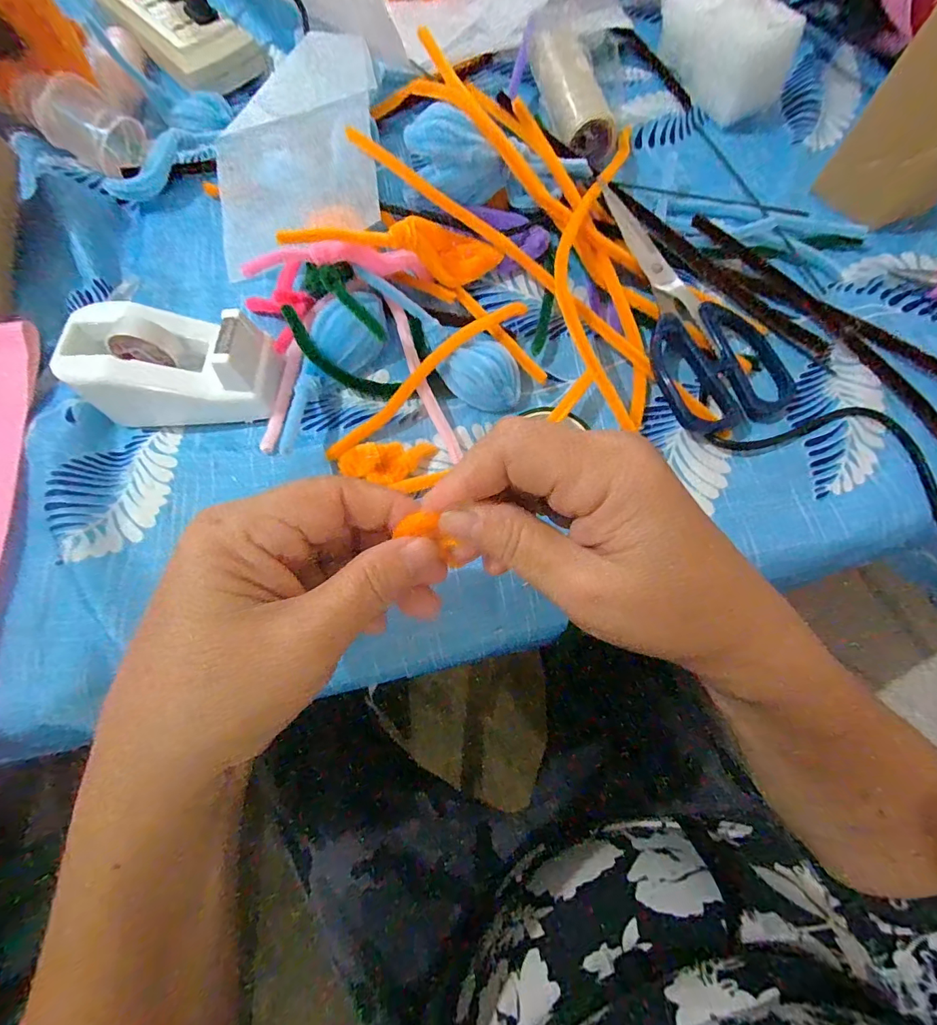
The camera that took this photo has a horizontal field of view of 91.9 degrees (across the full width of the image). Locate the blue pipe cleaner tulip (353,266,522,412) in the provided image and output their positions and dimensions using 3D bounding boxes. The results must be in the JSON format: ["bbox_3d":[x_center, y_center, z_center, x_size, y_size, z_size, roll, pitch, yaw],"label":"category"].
[{"bbox_3d":[-0.011,-0.104,0.261,0.039,0.025,0.110,-38,73,-11],"label":"blue pipe cleaner tulip"}]

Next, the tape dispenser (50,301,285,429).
[{"bbox_3d":[-0.161,-0.083,0.250,0.102,0.042,0.057,0,71,2],"label":"tape dispenser"}]

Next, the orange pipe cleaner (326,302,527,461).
[{"bbox_3d":[-0.023,-0.080,0.260,0.146,0.012,0.013,-42,74,-12],"label":"orange pipe cleaner"}]

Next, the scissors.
[{"bbox_3d":[0.130,-0.130,0.271,0.074,0.009,0.175,-17,70,-4],"label":"scissors"}]

